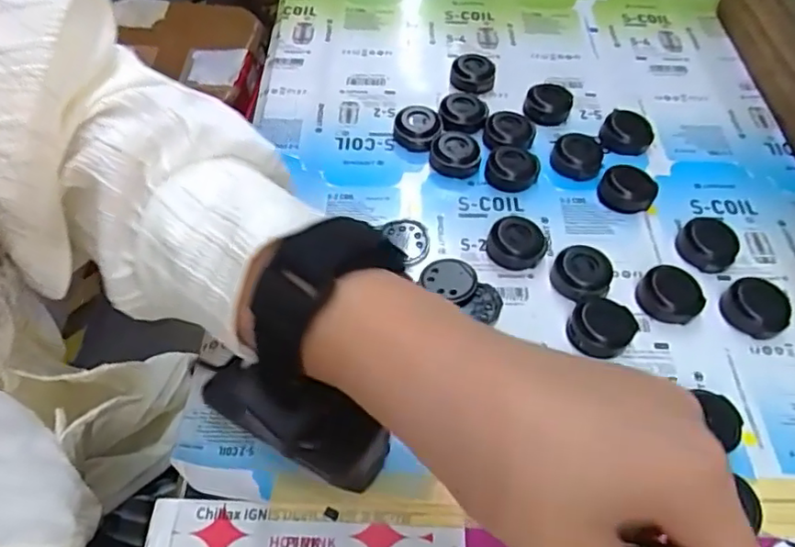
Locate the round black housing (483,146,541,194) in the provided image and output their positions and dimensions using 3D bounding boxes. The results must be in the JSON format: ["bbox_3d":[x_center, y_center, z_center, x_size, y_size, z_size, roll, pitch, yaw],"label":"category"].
[{"bbox_3d":[0.068,-0.063,0.354,0.030,0.012,0.026,28,59,18],"label":"round black housing"}]

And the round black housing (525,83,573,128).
[{"bbox_3d":[0.098,-0.110,0.389,0.029,0.016,0.029,0,55,0],"label":"round black housing"}]

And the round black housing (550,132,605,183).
[{"bbox_3d":[0.110,-0.072,0.362,0.030,0.012,0.032,0,55,0],"label":"round black housing"}]

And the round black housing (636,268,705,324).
[{"bbox_3d":[0.139,0.011,0.303,0.031,0.007,0.029,0,55,0],"label":"round black housing"}]

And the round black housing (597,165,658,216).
[{"bbox_3d":[0.133,-0.049,0.345,0.031,0.011,0.025,29,59,19],"label":"round black housing"}]

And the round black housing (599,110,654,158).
[{"bbox_3d":[0.143,-0.087,0.374,0.030,0.013,0.030,0,55,0],"label":"round black housing"}]

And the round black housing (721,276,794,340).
[{"bbox_3d":[0.180,0.018,0.300,0.030,0.010,0.030,0,55,0],"label":"round black housing"}]

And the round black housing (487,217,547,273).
[{"bbox_3d":[0.064,-0.014,0.322,0.031,0.014,0.030,0,55,0],"label":"round black housing"}]

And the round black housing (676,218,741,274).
[{"bbox_3d":[0.168,-0.015,0.324,0.030,0.008,0.032,0,55,0],"label":"round black housing"}]

